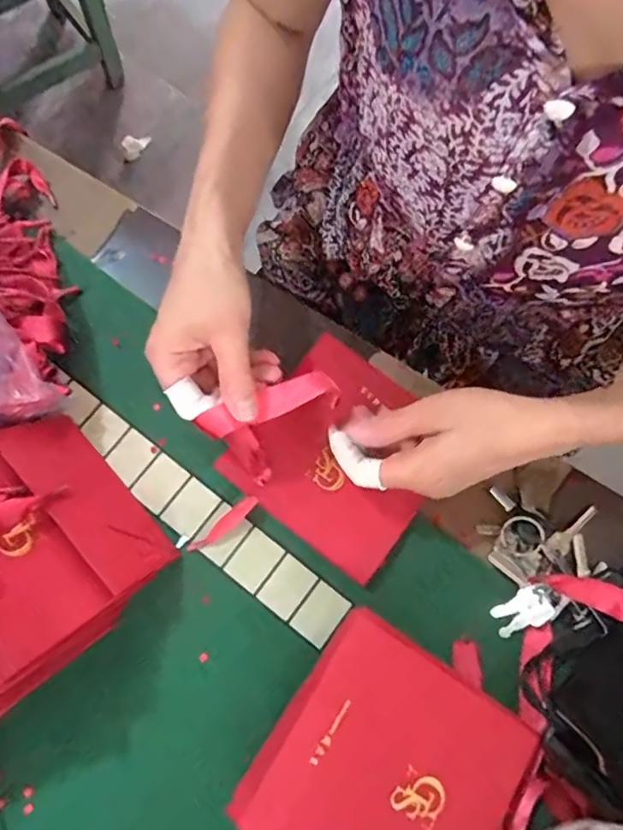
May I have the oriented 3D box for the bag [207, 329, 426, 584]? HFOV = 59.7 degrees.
[{"bbox_3d":[0.020,0.031,0.407,0.140,0.013,0.124,37,79,8],"label":"bag"}]

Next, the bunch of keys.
[{"bbox_3d":[0.168,0.113,0.403,0.079,0.032,0.101,12,77,2],"label":"bunch of keys"}]

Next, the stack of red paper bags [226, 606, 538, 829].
[{"bbox_3d":[0.054,0.225,0.356,0.154,0.059,0.153,34,79,7],"label":"stack of red paper bags"}]

